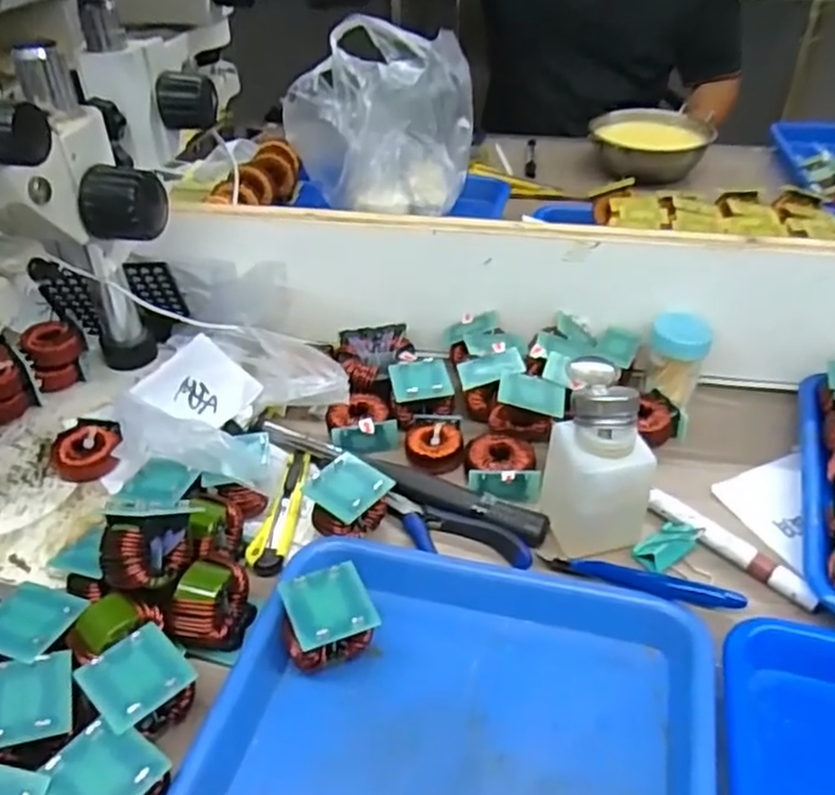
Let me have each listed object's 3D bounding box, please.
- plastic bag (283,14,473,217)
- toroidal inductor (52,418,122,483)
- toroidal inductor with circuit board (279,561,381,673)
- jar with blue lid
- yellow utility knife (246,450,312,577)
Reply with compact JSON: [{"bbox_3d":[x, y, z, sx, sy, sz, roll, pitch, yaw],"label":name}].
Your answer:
[{"bbox_3d":[-0.040,-0.312,0.779,0.197,0.159,0.151,2,39,4],"label":"plastic bag"},{"bbox_3d":[-0.231,0.039,0.496,0.043,0.022,0.045,-15,41,-17],"label":"toroidal inductor"},{"bbox_3d":[-0.050,0.126,0.396,0.048,0.036,0.048,-17,40,-18],"label":"toroidal inductor with circuit board"},{"bbox_3d":[0.210,-0.028,0.573,0.045,0.073,0.046,16,42,22],"label":"jar with blue lid"},{"bbox_3d":[-0.094,0.076,0.491,0.023,0.017,0.113,2,39,4],"label":"yellow utility knife"}]

